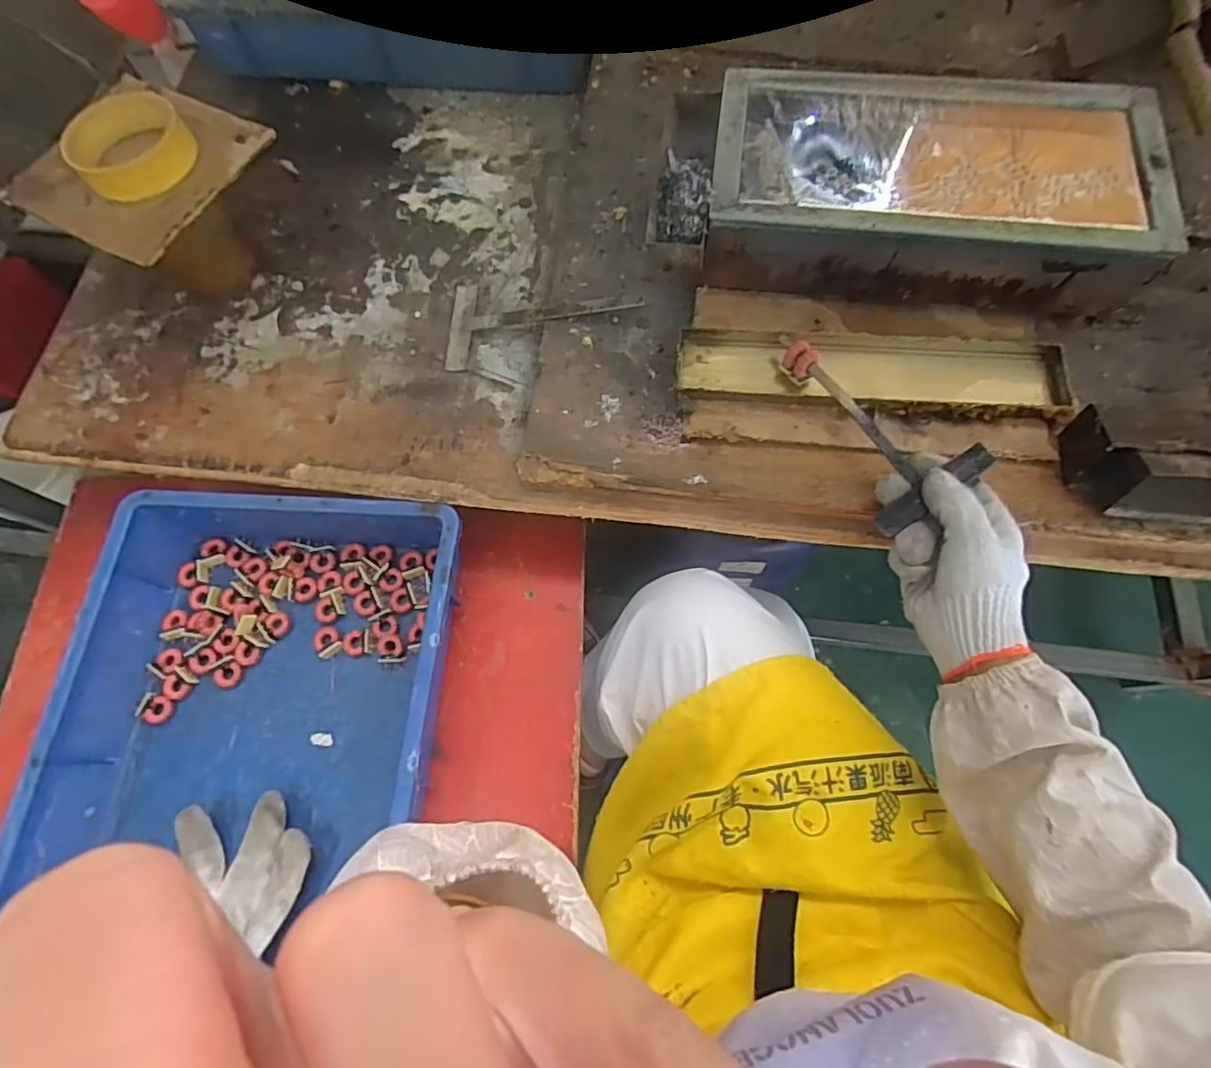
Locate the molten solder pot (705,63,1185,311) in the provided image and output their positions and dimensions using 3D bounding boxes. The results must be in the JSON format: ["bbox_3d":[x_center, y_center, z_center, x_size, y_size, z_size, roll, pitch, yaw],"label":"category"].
[{"bbox_3d":[0.253,-0.280,0.495,0.327,0.086,0.179,8,72,5],"label":"molten solder pot"}]

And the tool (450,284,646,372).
[{"bbox_3d":[-0.056,-0.195,0.532,0.172,0.012,0.092,-5,71,15],"label":"tool"}]

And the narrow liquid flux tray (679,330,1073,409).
[{"bbox_3d":[0.208,-0.126,0.496,0.295,0.048,0.067,4,72,4],"label":"narrow liquid flux tray"}]

